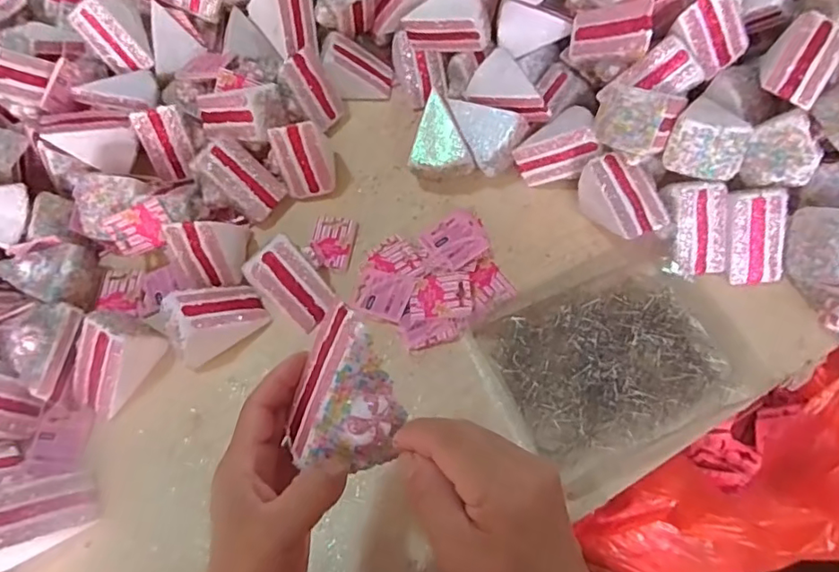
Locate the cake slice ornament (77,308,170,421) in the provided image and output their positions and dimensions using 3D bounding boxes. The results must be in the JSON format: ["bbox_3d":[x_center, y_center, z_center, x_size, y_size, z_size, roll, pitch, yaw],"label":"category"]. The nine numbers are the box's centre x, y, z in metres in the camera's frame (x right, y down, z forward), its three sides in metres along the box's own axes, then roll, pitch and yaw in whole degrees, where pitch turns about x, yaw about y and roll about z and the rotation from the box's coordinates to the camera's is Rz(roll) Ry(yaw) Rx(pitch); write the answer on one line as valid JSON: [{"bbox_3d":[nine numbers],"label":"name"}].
[{"bbox_3d":[-0.289,0.068,0.518,0.050,0.056,0.086,27,67,17],"label":"cake slice ornament"}]

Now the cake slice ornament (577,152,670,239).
[{"bbox_3d":[0.204,-0.087,0.562,0.056,0.048,0.091,-29,64,-11],"label":"cake slice ornament"}]

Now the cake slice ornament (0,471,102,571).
[{"bbox_3d":[-0.321,0.191,0.465,0.076,0.062,0.062,-35,66,-14],"label":"cake slice ornament"}]

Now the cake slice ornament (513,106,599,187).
[{"bbox_3d":[0.154,-0.157,0.615,0.093,0.056,0.072,-21,31,38],"label":"cake slice ornament"}]

